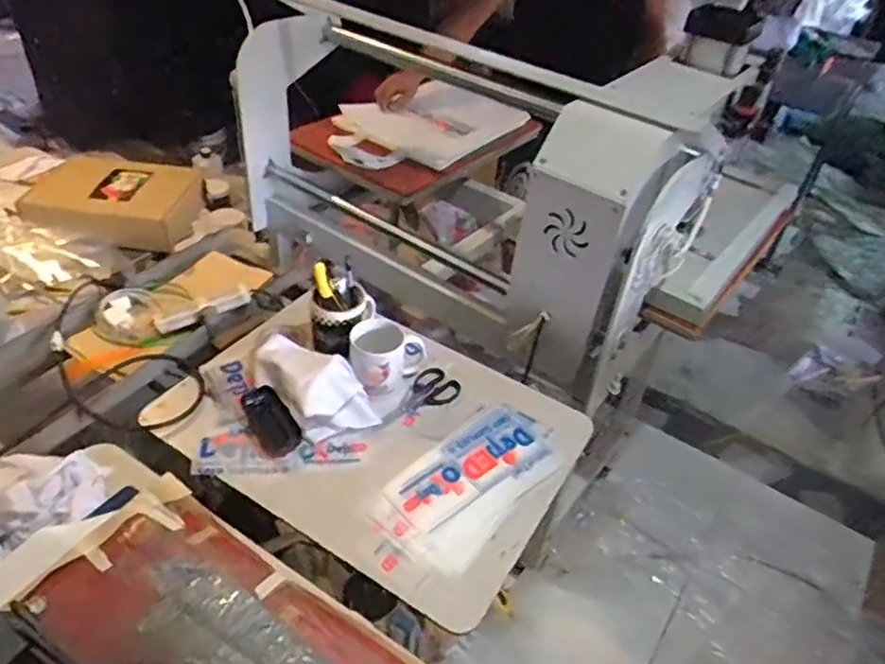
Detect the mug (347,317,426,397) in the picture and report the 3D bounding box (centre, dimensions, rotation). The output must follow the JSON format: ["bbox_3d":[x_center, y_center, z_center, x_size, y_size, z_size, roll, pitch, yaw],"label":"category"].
[{"bbox_3d":[-0.083,0.032,0.984,0.075,0.101,0.125,31,45,26],"label":"mug"}]

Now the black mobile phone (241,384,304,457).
[{"bbox_3d":[-0.240,0.124,0.907,0.055,0.008,0.108,-29,66,-15],"label":"black mobile phone"}]

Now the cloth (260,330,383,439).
[{"bbox_3d":[-0.191,0.068,0.935,0.199,0.082,0.101,33,46,28],"label":"cloth"}]

